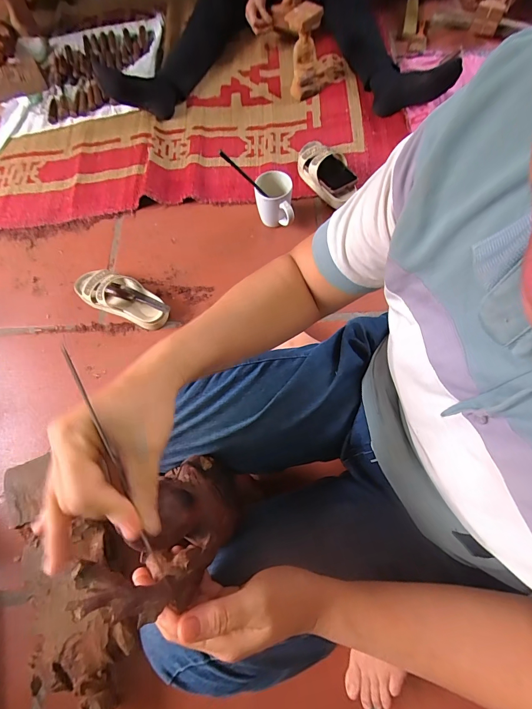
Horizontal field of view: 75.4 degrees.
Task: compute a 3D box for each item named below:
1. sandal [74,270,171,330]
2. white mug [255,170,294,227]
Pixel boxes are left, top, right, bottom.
[{"bbox_3d":[-0.324,-0.131,0.774,0.234,0.065,0.086,23,71,13],"label":"sandal"},{"bbox_3d":[0.022,-0.358,0.822,0.091,0.111,0.087,5,68,6],"label":"white mug"}]

